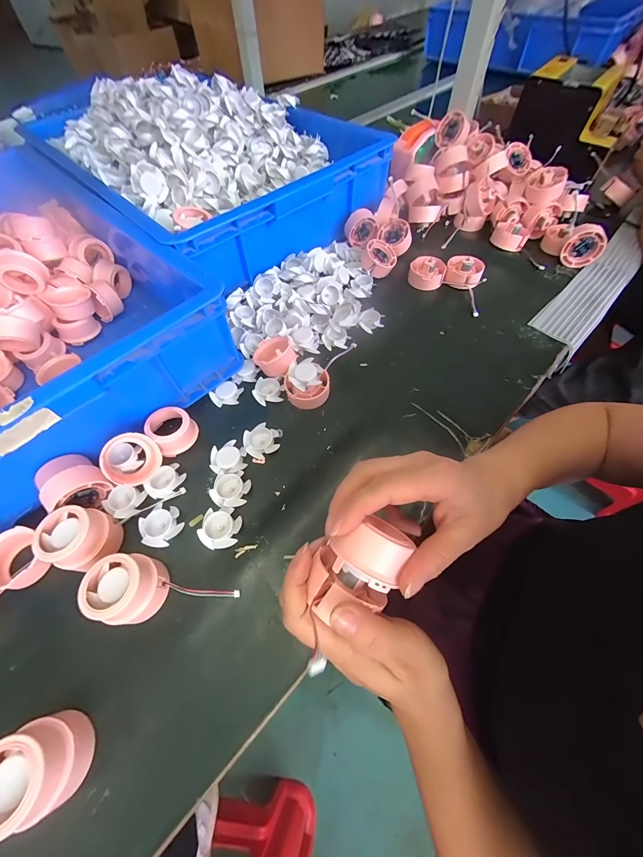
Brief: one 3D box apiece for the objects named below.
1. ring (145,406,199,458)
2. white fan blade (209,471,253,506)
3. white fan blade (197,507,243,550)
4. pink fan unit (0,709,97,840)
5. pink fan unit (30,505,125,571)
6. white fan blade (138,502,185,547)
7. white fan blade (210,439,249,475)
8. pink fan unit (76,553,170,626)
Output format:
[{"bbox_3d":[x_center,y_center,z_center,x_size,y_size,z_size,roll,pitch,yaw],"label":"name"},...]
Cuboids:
[{"bbox_3d":[-0.169,0.001,0.359,0.046,0.028,0.045,-1,59,1],"label":"ring"},{"bbox_3d":[-0.096,0.065,0.333,0.038,0.011,0.038,0,59,1],"label":"white fan blade"},{"bbox_3d":[-0.100,0.099,0.313,0.036,0.008,0.038,6,60,5],"label":"white fan blade"},{"bbox_3d":[-0.193,0.232,0.215,0.051,0.053,0.051,-1,59,1],"label":"pink fan unit"},{"bbox_3d":[-0.225,0.102,0.293,0.057,0.038,0.050,10,60,8],"label":"pink fan unit"},{"bbox_3d":[-0.160,0.097,0.316,0.037,0.009,0.037,-1,59,1],"label":"white fan blade"},{"bbox_3d":[-0.103,0.033,0.351,0.038,0.010,0.037,-4,59,-1],"label":"white fan blade"},{"bbox_3d":[-0.166,0.137,0.270,0.052,0.045,0.051,1,60,3],"label":"pink fan unit"}]

